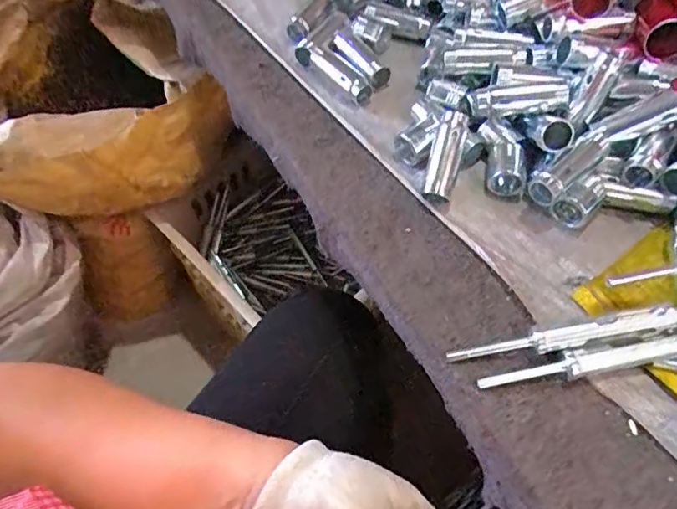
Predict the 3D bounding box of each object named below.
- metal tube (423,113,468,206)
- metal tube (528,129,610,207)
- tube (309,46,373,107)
[{"bbox_3d":[0.085,-0.076,0.400,0.023,0.017,0.071,15,88,12],"label":"metal tube"},{"bbox_3d":[0.176,-0.064,0.385,0.072,0.026,0.020,-35,62,-18],"label":"metal tube"},{"bbox_3d":[-0.001,-0.166,0.473,0.020,0.022,0.077,-40,64,-20],"label":"tube"}]

